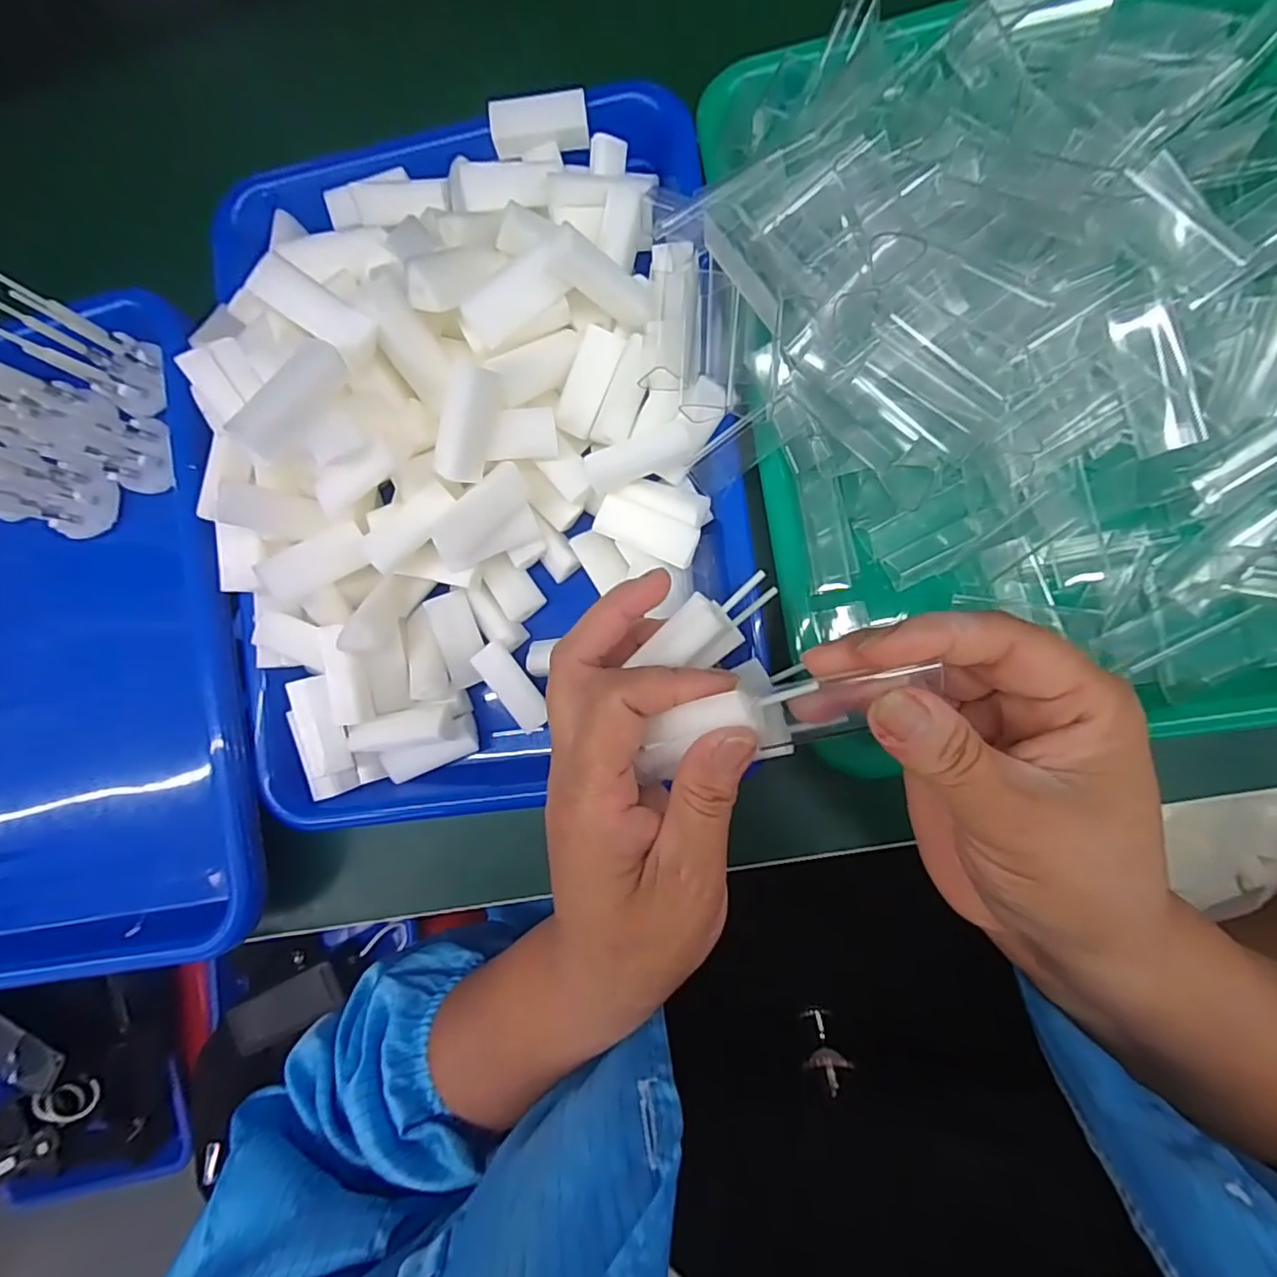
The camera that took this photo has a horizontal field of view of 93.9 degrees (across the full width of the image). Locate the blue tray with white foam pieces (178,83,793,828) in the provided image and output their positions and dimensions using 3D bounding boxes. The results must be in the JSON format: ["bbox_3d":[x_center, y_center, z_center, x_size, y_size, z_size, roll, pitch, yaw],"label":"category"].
[{"bbox_3d":[-0.078,-0.085,0.265,0.244,0.105,0.329,-6,85,8],"label":"blue tray with white foam pieces"}]

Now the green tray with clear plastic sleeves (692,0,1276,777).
[{"bbox_3d":[0.167,-0.114,0.243,0.250,0.074,0.322,-11,85,7],"label":"green tray with clear plastic sleeves"}]

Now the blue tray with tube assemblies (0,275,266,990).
[{"bbox_3d":[-0.321,0.013,0.301,0.253,0.089,0.319,-16,84,7],"label":"blue tray with tube assemblies"}]

